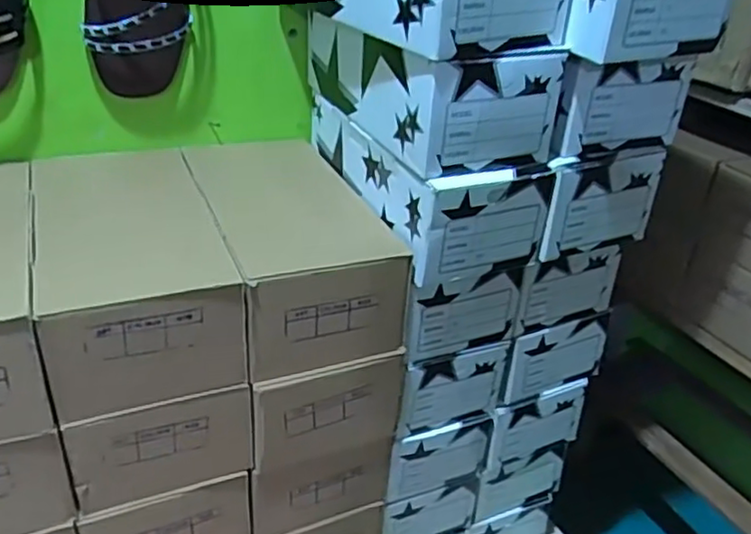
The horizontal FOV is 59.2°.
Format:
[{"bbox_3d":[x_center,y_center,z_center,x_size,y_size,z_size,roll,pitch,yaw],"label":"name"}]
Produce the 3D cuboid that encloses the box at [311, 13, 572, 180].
[{"bbox_3d":[0.045,-0.175,0.607,0.139,0.086,0.260,-9,32,-24],"label":"box"}]

